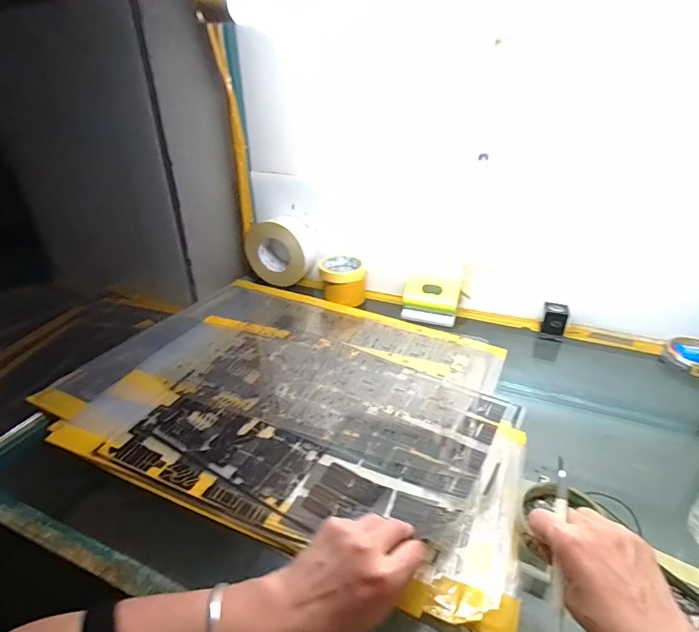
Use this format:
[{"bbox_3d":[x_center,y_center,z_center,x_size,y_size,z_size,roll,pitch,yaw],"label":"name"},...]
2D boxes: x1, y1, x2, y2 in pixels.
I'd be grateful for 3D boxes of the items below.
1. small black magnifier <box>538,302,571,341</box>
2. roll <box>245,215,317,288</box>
[{"bbox_3d":[0.363,0.011,0.733,0.043,0.053,0.048,16,33,25],"label":"small black magnifier"},{"bbox_3d":[-0.147,-0.135,0.873,0.154,0.128,0.055,4,30,6],"label":"roll"}]

